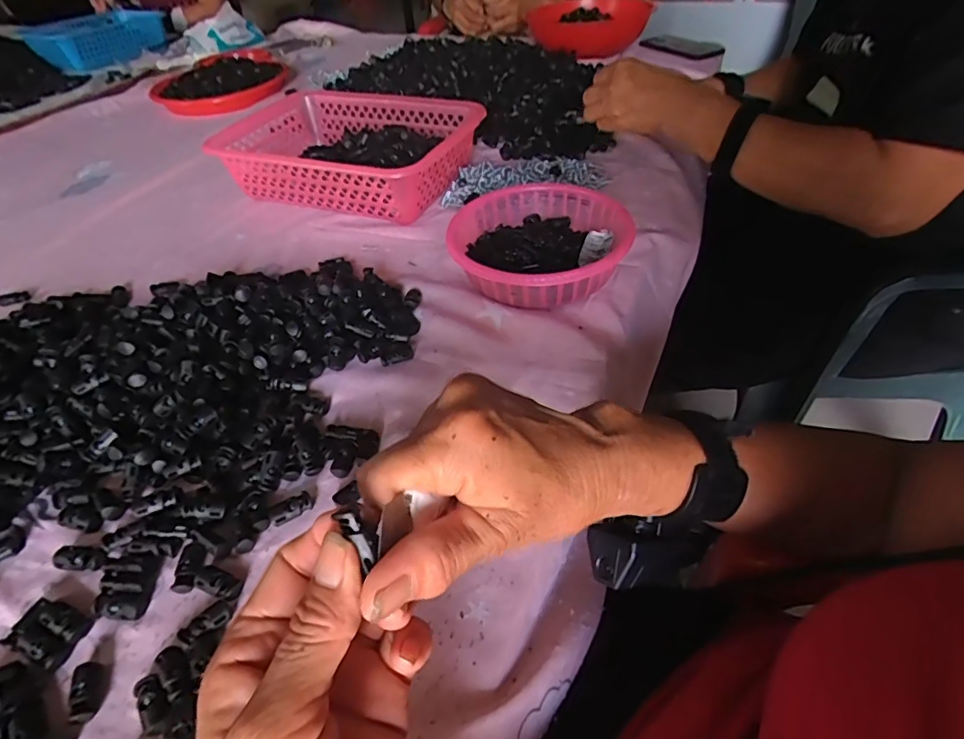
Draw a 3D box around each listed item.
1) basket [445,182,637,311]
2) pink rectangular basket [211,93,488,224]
[{"bbox_3d":[0.057,-0.121,0.513,0.165,0.047,0.168,-12,46,-9],"label":"basket"},{"bbox_3d":[-0.177,-0.280,0.681,0.305,0.079,0.199,16,48,18],"label":"pink rectangular basket"}]

